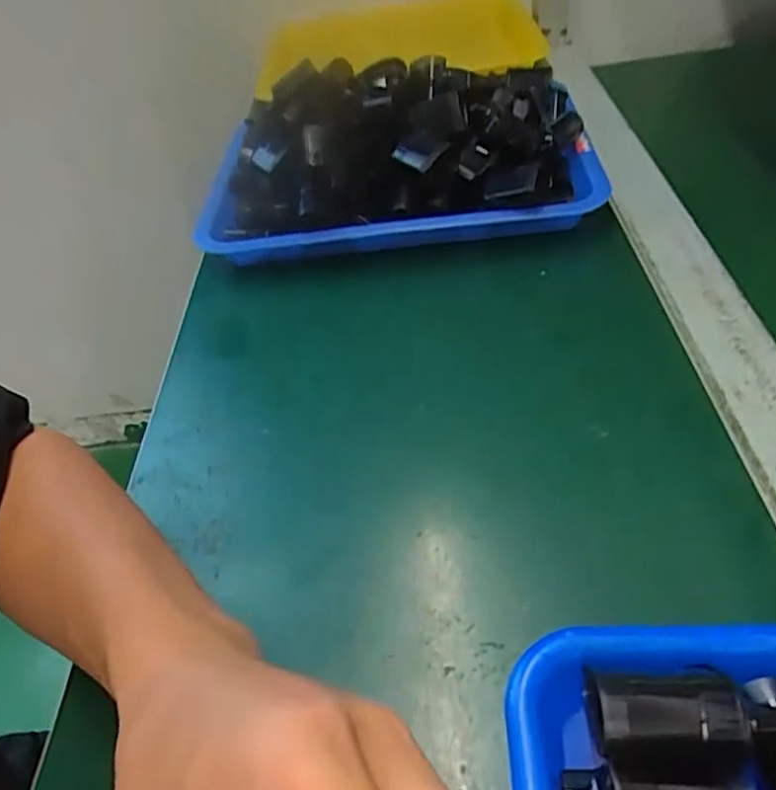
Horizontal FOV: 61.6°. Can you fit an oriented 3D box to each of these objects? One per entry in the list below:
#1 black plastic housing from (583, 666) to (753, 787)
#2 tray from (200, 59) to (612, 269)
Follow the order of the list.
[{"bbox_3d":[0.086,0.101,0.200,0.047,0.026,0.025,-2,46,10],"label":"black plastic housing"},{"bbox_3d":[0.003,-0.209,0.559,0.329,0.084,0.234,-11,45,2],"label":"tray"}]

